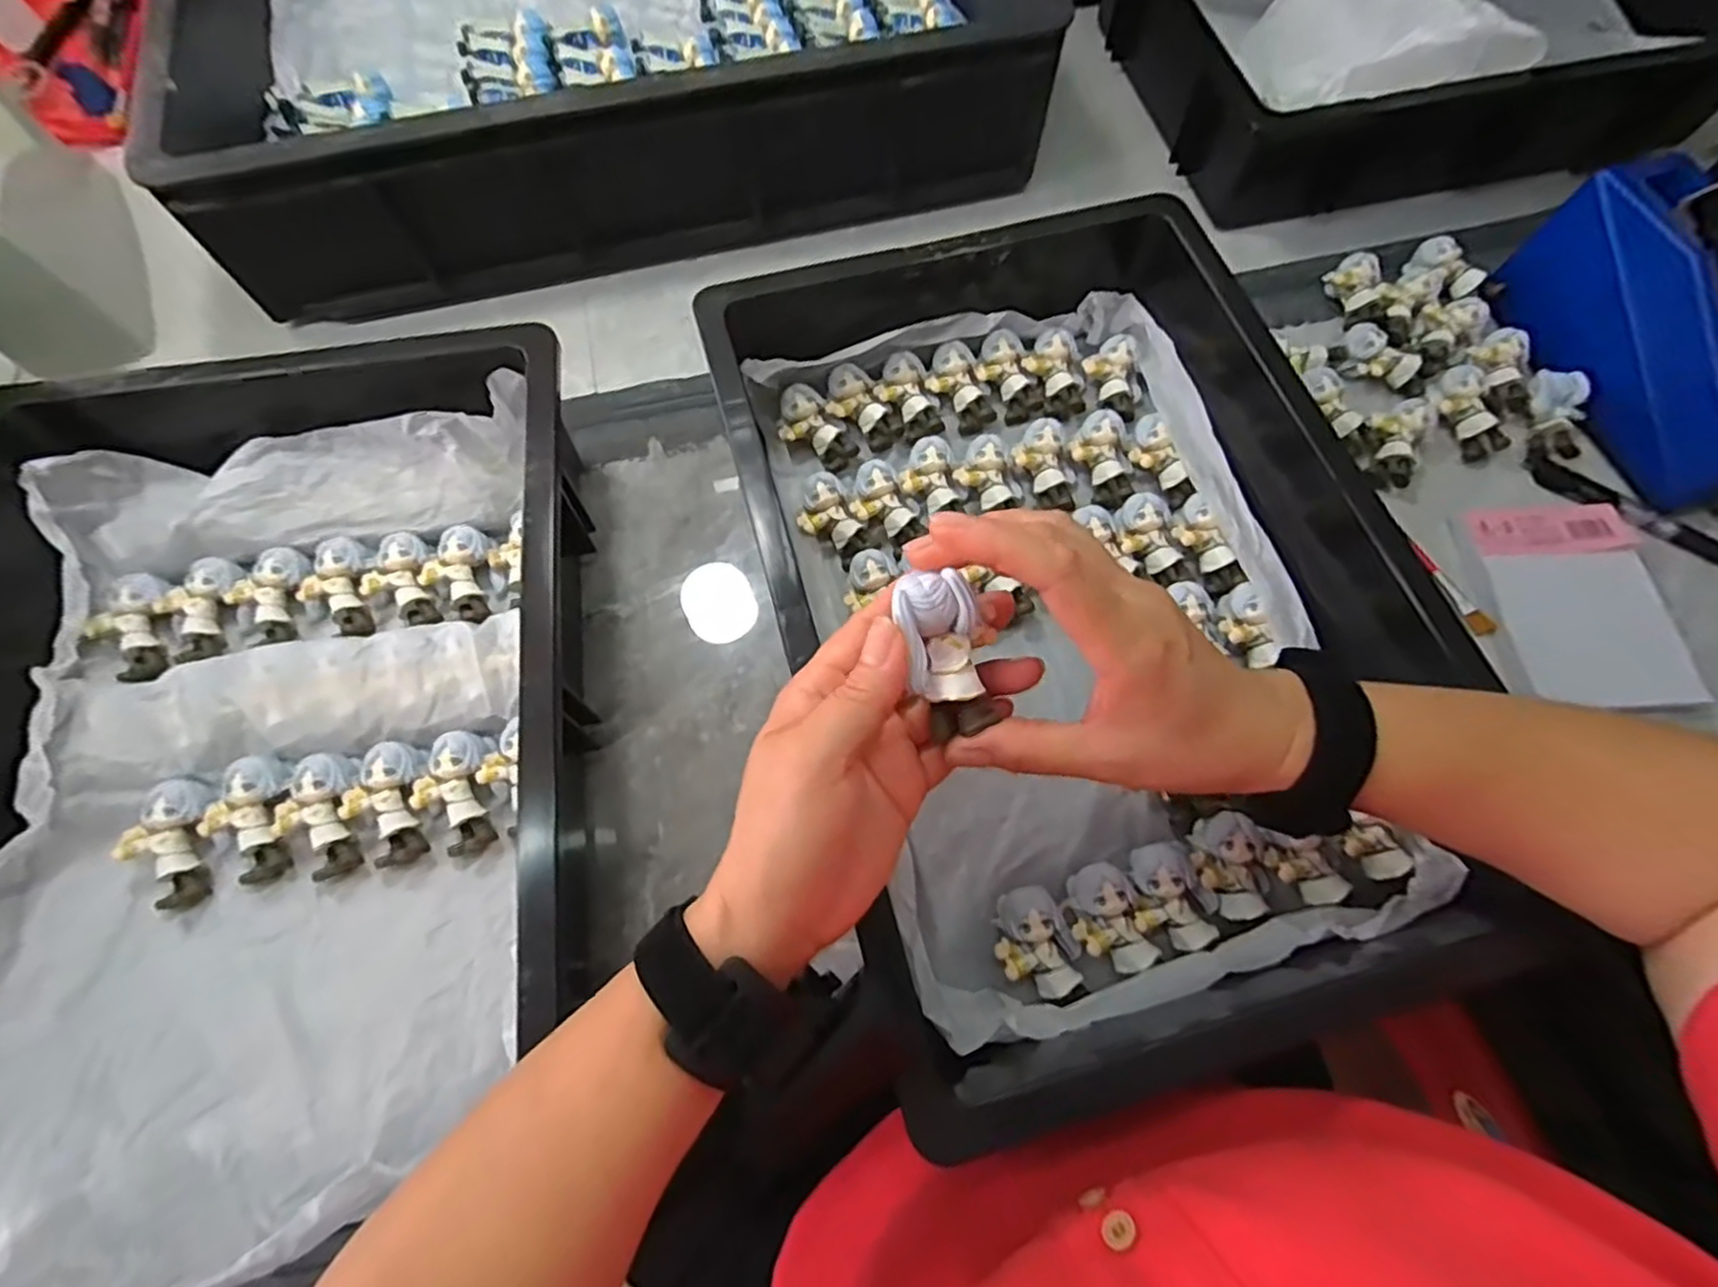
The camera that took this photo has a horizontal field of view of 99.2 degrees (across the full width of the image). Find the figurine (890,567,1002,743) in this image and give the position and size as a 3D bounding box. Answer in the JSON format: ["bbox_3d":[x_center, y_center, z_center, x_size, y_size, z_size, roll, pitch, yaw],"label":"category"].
[{"bbox_3d":[0.031,0.003,0.270,0.027,0.018,0.061,-17,107,-7],"label":"figurine"}]

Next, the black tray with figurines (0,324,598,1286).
[{"bbox_3d":[-0.313,0.060,0.370,0.345,0.090,0.475,-8,68,-3],"label":"black tray with figurines"}]

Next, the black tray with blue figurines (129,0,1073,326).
[{"bbox_3d":[-0.193,-0.491,0.573,0.574,0.128,0.447,-14,69,-5],"label":"black tray with blue figurines"}]

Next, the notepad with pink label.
[{"bbox_3d":[0.422,-0.024,0.428,0.081,0.008,0.126,-7,68,12],"label":"notepad with pink label"}]

